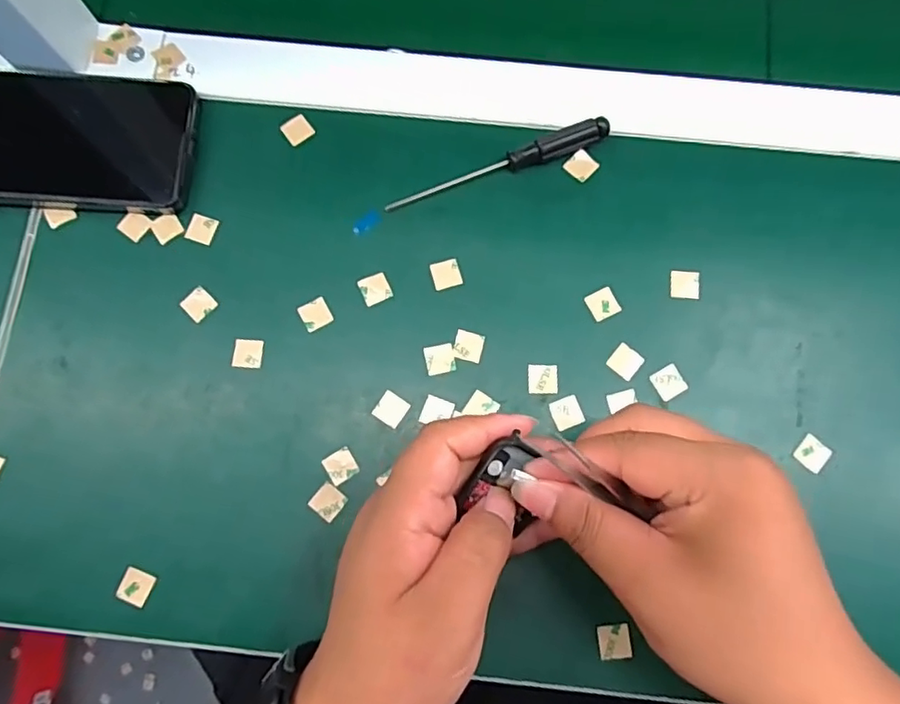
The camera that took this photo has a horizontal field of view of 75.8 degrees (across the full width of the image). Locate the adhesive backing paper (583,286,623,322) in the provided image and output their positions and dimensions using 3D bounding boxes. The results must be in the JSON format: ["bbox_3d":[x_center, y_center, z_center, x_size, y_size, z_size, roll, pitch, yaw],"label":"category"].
[{"bbox_3d":[0.084,-0.026,0.318,0.016,0.004,0.016,-27,80,-4],"label":"adhesive backing paper"}]

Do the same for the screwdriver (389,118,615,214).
[{"bbox_3d":[0.027,-0.106,0.326,0.130,0.014,0.010,-18,80,-3],"label":"screwdriver"}]

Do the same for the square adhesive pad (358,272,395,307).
[{"bbox_3d":[-0.041,-0.035,0.319,0.016,0.004,0.016,-27,80,-5],"label":"square adhesive pad"}]

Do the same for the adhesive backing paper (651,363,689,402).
[{"bbox_3d":[0.117,0.016,0.310,0.016,0.004,0.016,-30,78,-4],"label":"adhesive backing paper"}]

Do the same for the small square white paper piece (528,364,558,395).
[{"bbox_3d":[0.050,0.015,0.311,0.016,0.004,0.016,0,81,-2],"label":"small square white paper piece"}]

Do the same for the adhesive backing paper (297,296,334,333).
[{"bbox_3d":[-0.074,-0.021,0.318,0.016,0.004,0.016,-28,83,-12],"label":"adhesive backing paper"}]

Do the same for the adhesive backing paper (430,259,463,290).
[{"bbox_3d":[-0.002,-0.043,0.322,0.016,0.004,0.015,-15,81,-3],"label":"adhesive backing paper"}]

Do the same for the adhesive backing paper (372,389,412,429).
[{"bbox_3d":[-0.031,0.031,0.308,0.015,0.004,0.015,32,76,5],"label":"adhesive backing paper"}]

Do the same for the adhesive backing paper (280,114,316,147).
[{"bbox_3d":[-0.089,-0.130,0.339,0.016,0.004,0.016,-34,80,-14],"label":"adhesive backing paper"}]

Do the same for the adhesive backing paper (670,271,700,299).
[{"bbox_3d":[0.130,-0.037,0.320,0.015,0.004,0.015,4,86,2],"label":"adhesive backing paper"}]

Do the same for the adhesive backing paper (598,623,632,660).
[{"bbox_3d":[0.082,0.143,0.286,0.016,0.004,0.015,-11,68,9],"label":"adhesive backing paper"}]

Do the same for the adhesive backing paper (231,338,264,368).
[{"bbox_3d":[-0.109,0.001,0.314,0.015,0.004,0.016,7,78,-6],"label":"adhesive backing paper"}]

